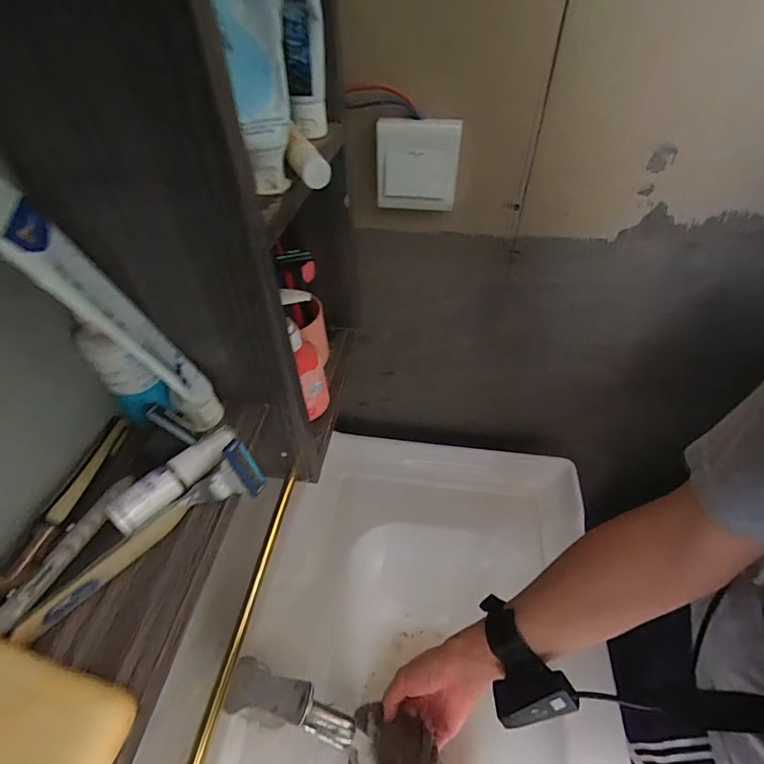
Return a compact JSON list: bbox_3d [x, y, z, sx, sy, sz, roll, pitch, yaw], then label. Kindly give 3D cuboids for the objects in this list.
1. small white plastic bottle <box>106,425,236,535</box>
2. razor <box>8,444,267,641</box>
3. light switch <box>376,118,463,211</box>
[{"bbox_3d":[-0.122,0.054,0.241,0.016,0.016,0.078,24,49,23],"label":"small white plastic bottle"},{"bbox_3d":[-0.127,0.081,0.221,0.129,0.032,0.018,-33,53,-29],"label":"razor"},{"bbox_3d":[0.038,-0.231,0.434,0.086,0.084,0.024,-4,44,-4],"label":"light switch"}]

